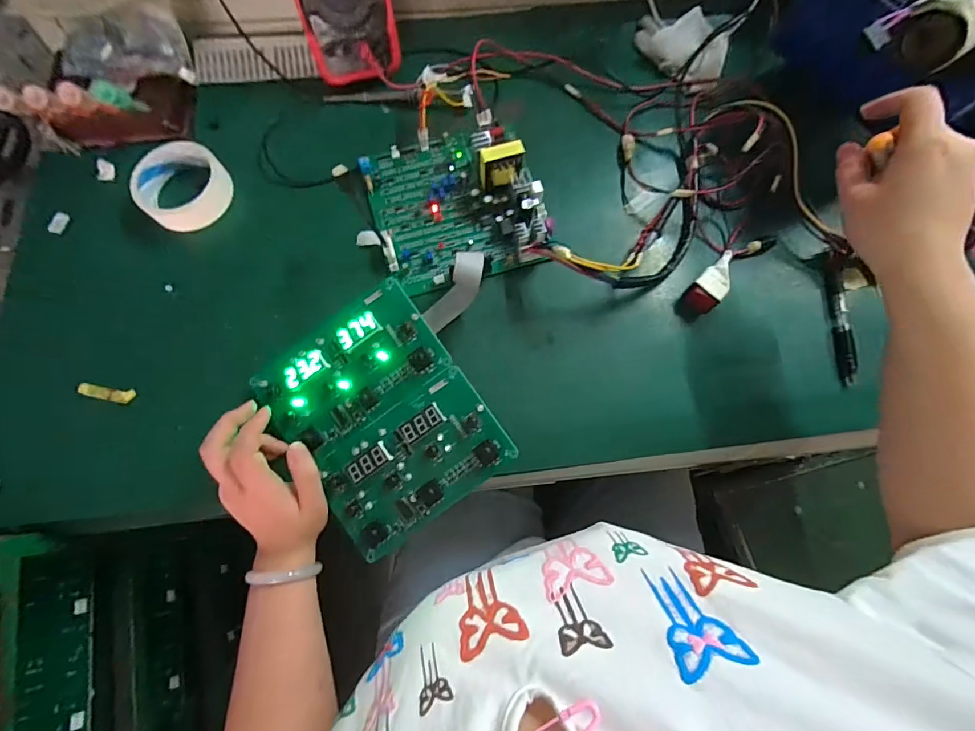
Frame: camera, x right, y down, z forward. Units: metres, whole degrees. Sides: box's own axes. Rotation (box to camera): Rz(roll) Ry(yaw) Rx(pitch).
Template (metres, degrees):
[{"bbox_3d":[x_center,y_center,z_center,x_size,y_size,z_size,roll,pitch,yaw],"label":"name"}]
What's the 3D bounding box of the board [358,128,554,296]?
[{"bbox_3d":[-0.036,-0.179,0.455,0.181,0.049,0.175,-15,74,-5],"label":"board"}]

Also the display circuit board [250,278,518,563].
[{"bbox_3d":[-0.096,0.046,0.391,0.162,0.015,0.196,-35,86,0],"label":"display circuit board"}]

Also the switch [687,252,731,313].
[{"bbox_3d":[0.231,-0.084,0.442,0.029,0.026,0.076,43,77,11],"label":"switch"}]

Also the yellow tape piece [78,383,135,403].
[{"bbox_3d":[-0.367,0.027,0.418,0.050,0.004,0.014,8,68,-4],"label":"yellow tape piece"}]

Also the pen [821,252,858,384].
[{"bbox_3d":[0.360,-0.050,0.445,0.014,0.013,0.138,2,73,-1],"label":"pen"}]

